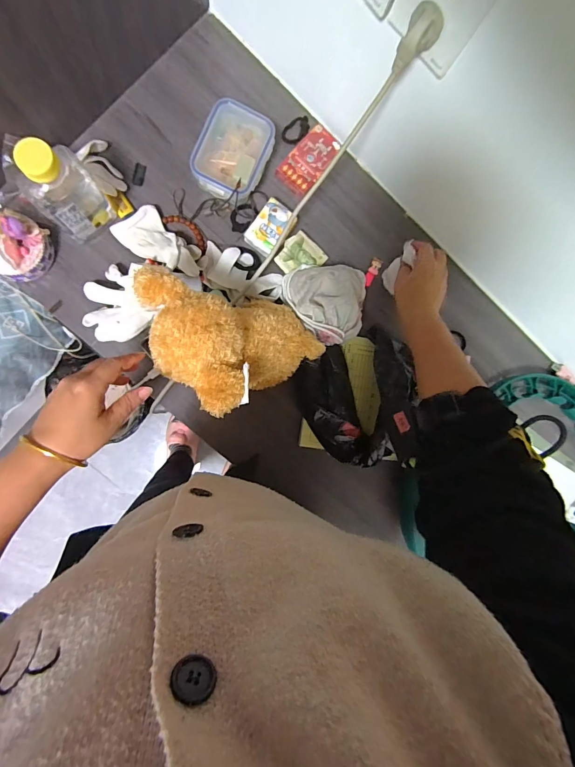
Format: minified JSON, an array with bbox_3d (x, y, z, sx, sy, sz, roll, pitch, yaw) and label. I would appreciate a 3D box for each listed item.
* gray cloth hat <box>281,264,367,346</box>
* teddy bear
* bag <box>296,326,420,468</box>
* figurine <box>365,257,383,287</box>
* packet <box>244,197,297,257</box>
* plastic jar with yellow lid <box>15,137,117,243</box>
[{"bbox_3d":[0.058,-0.124,0.554,0.125,0.084,0.122,0,90,-9],"label":"gray cloth hat"},{"bbox_3d":[-0.065,-0.047,0.467,0.223,0.177,0.157,3,90,-9],"label":"teddy bear"},{"bbox_3d":[0.113,0.021,0.569,0.183,0.075,0.206,-11,92,-8],"label":"bag"},{"bbox_3d":[0.141,-0.184,0.599,0.017,0.015,0.054,26,86,-8],"label":"figurine"},{"bbox_3d":[-0.026,-0.237,0.559,0.053,0.029,0.075,34,85,-7],"label":"packet"},{"bbox_3d":[-0.284,-0.249,0.459,0.064,0.156,0.083,43,84,-7],"label":"plastic jar with yellow lid"}]

